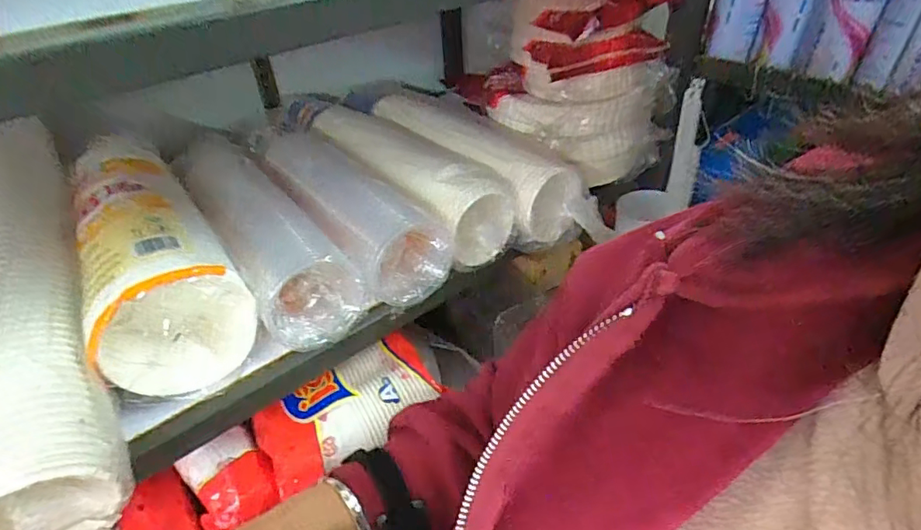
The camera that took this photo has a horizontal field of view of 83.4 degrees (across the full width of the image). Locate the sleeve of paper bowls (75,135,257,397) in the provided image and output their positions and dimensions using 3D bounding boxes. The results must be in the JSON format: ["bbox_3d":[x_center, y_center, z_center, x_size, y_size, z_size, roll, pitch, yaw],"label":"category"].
[{"bbox_3d":[-0.331,-0.025,0.537,0.121,0.112,0.357,-26,44,-26],"label":"sleeve of paper bowls"}]

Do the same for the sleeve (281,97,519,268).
[{"bbox_3d":[-0.085,-0.126,0.651,0.099,0.080,0.368,-27,44,-27],"label":"sleeve"}]

